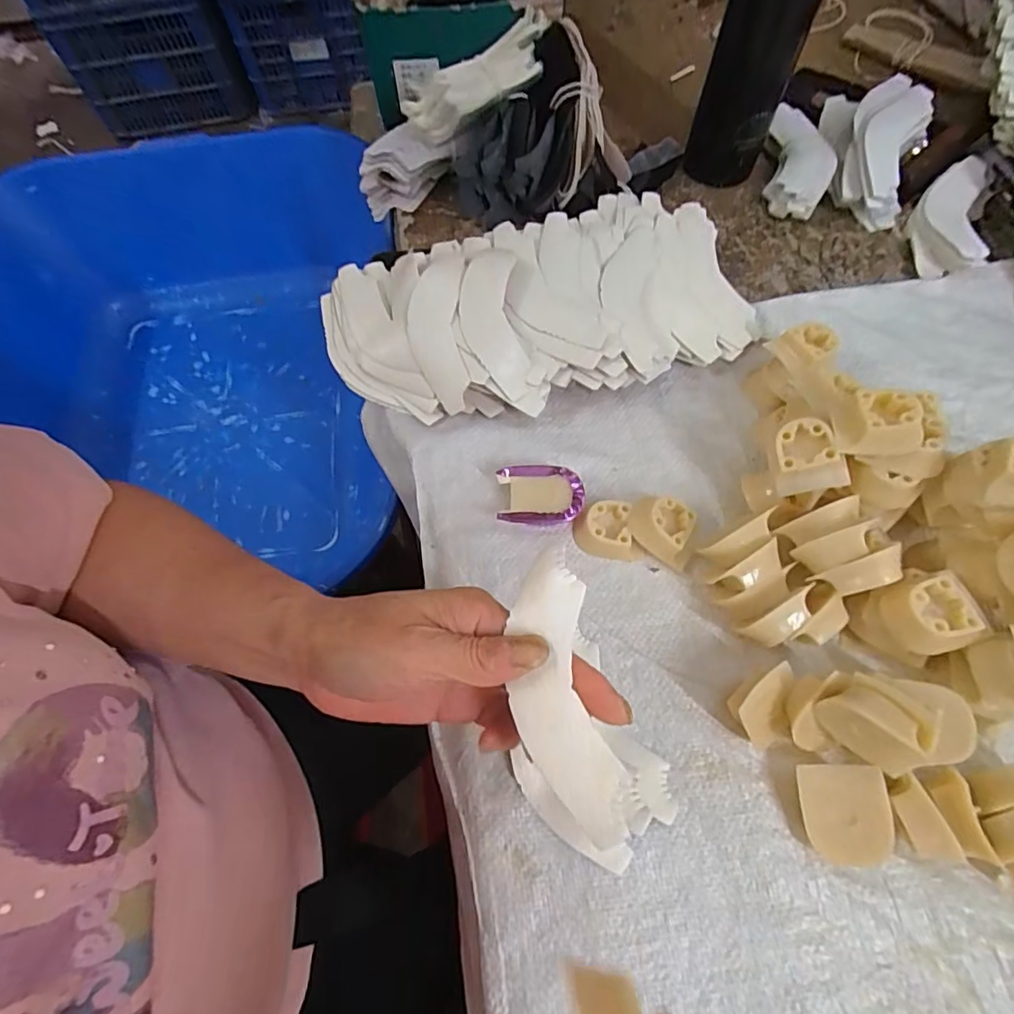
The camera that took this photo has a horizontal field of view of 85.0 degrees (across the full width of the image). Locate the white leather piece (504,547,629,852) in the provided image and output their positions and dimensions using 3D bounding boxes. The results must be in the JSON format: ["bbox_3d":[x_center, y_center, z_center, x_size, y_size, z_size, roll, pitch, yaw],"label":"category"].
[{"bbox_3d":[0.020,0.076,0.221,0.037,0.006,0.109,-15,83,19],"label":"white leather piece"}]

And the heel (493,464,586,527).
[{"bbox_3d":[0.022,-0.005,0.365,0.054,0.020,0.040,0,66,1],"label":"heel"}]

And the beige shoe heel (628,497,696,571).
[{"bbox_3d":[0.099,0.013,0.354,0.042,0.026,0.035,26,69,12],"label":"beige shoe heel"}]

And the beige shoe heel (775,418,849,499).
[{"bbox_3d":[0.177,-0.030,0.328,0.036,0.029,0.042,-11,94,26],"label":"beige shoe heel"}]

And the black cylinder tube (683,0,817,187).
[{"bbox_3d":[0.194,-0.362,0.415,0.064,0.222,0.056,18,67,9],"label":"black cylinder tube"}]

